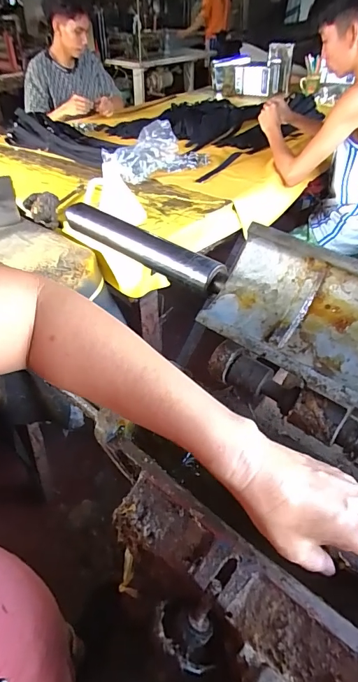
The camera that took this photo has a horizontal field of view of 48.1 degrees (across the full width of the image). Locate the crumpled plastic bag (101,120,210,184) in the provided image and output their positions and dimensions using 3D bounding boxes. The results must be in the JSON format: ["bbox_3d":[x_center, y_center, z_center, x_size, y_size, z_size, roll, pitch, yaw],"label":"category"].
[{"bbox_3d":[-0.063,-0.641,1.335,0.388,0.135,0.128,-20,45,-21],"label":"crumpled plastic bag"}]

